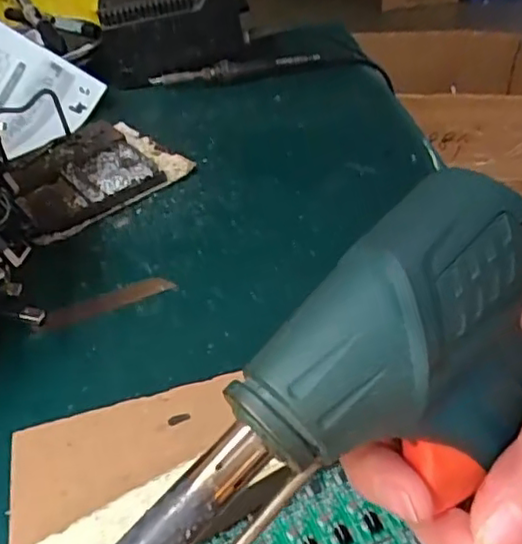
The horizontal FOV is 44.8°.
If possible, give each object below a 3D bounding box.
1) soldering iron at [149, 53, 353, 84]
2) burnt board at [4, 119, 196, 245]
[{"bbox_3d":[-0.011,-0.213,0.666,0.207,0.021,0.021,-4,39,1],"label":"soldering iron"},{"bbox_3d":[-0.141,-0.083,0.525,0.141,0.026,0.098,-32,47,-30],"label":"burnt board"}]

